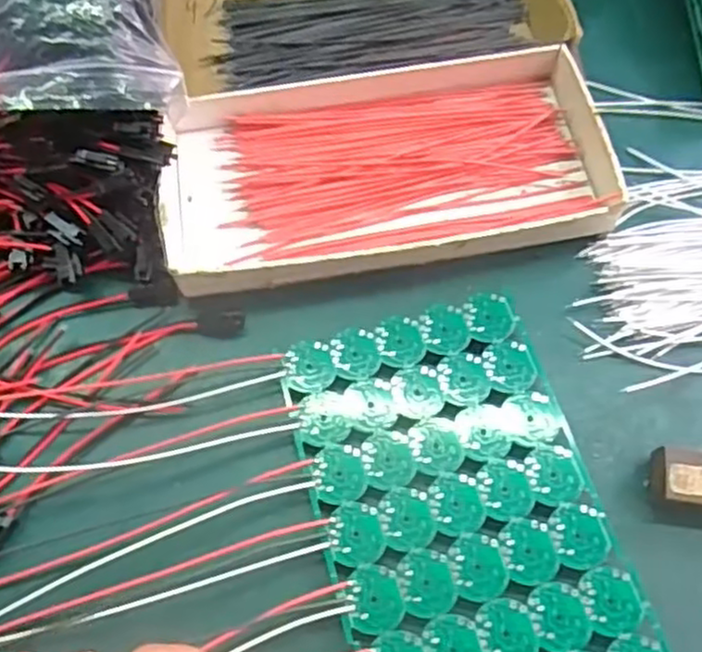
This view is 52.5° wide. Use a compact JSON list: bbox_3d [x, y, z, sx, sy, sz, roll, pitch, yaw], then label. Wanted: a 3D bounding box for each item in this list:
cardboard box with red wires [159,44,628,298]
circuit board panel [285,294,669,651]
[{"bbox_3d":[0.013,-0.072,0.311,0.188,0.019,0.104,-9,65,-2],"label":"cardboard box with red wires"},{"bbox_3d":[0.048,0.091,0.240,0.093,0.004,0.213,-16,65,-6],"label":"circuit board panel"}]

